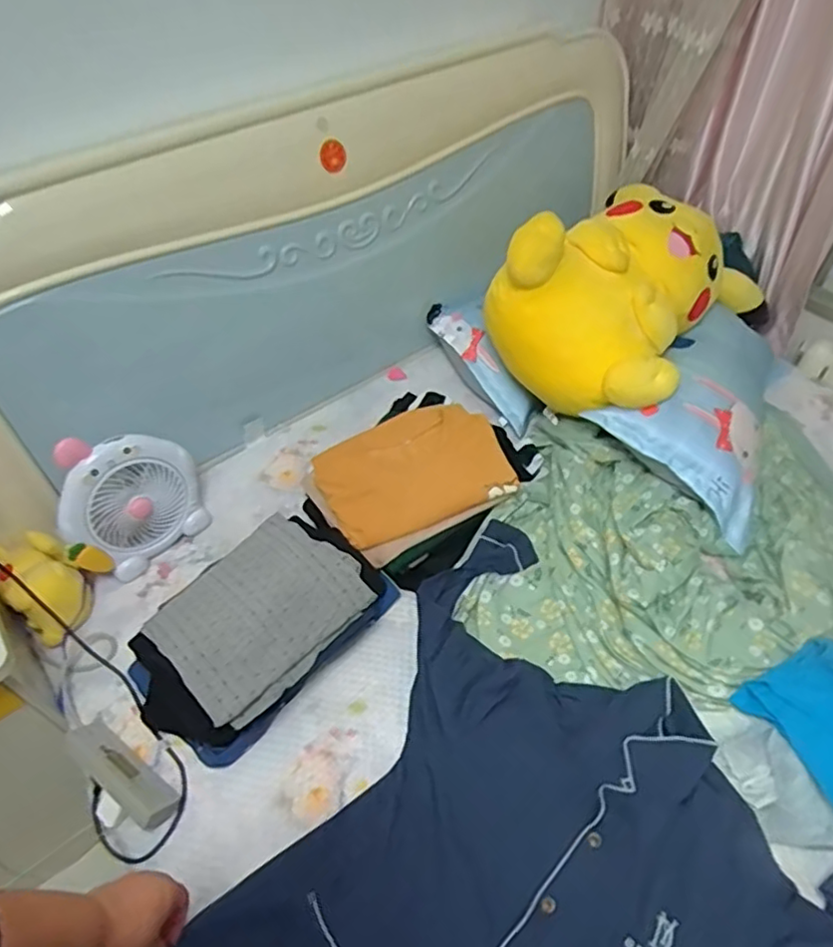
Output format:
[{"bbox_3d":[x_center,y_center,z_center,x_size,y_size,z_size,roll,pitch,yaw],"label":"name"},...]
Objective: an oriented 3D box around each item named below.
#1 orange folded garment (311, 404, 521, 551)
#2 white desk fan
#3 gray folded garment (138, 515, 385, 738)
[{"bbox_3d":[-0.009,-0.009,1.314,0.388,0.077,0.247,-21,51,-16],"label":"orange folded garment"},{"bbox_3d":[-0.556,0.047,1.223,0.265,0.261,0.122,-30,55,-21],"label":"white desk fan"},{"bbox_3d":[-0.273,0.230,1.077,0.266,0.060,0.340,32,57,26],"label":"gray folded garment"}]

